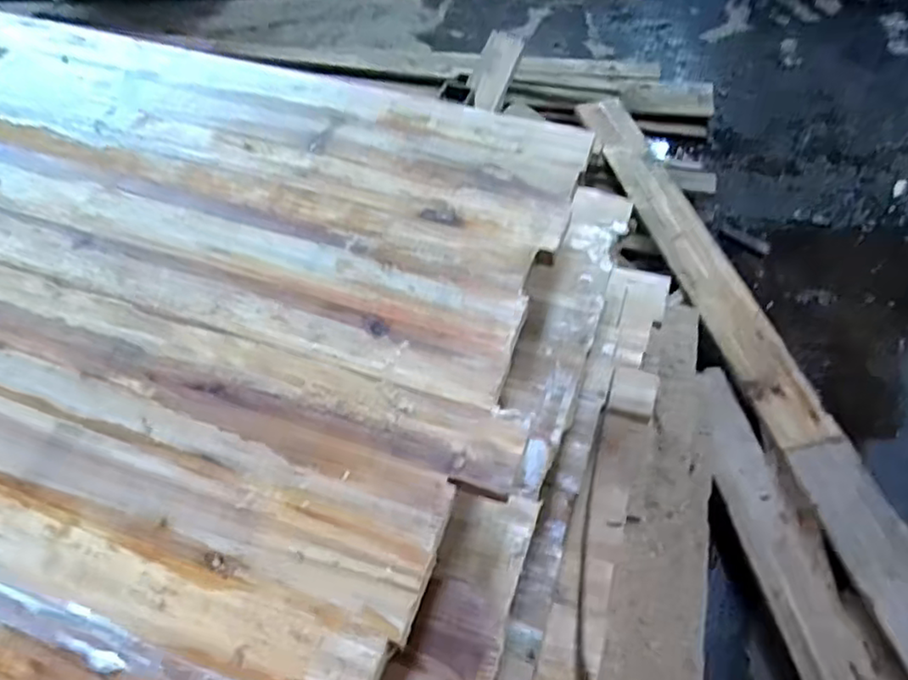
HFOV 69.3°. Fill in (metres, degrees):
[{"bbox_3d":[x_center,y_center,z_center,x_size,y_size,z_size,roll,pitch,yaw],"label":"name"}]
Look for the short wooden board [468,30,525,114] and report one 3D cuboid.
[{"bbox_3d":[0.045,-0.294,0.719,0.040,0.019,0.129,13,57,12],"label":"short wooden board"}]

